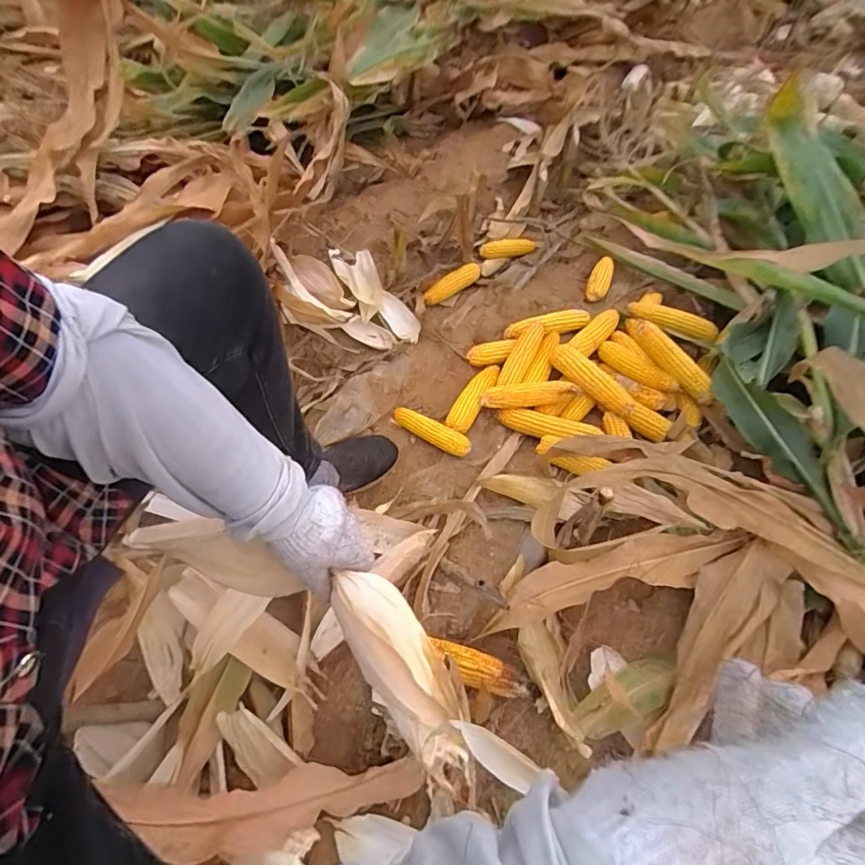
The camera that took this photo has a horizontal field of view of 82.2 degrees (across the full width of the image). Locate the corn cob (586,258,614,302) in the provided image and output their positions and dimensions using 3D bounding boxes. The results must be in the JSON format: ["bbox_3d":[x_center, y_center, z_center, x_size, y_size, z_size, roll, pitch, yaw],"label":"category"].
[{"bbox_3d":[0.408,-0.369,1.213,0.054,0.041,0.122,22,75,14],"label":"corn cob"}]

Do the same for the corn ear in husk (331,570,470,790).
[{"bbox_3d":[-0.028,0.239,0.511,0.075,0.052,0.213,-29,76,-20],"label":"corn ear in husk"}]

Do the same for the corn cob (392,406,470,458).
[{"bbox_3d":[-0.004,-0.002,0.929,0.163,0.034,0.036,28,59,18],"label":"corn cob"}]

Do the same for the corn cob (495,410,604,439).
[{"bbox_3d":[0.220,-0.014,0.950,0.185,0.043,0.043,19,56,12],"label":"corn cob"}]

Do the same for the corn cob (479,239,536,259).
[{"bbox_3d":[0.203,-0.497,1.343,0.149,0.041,0.050,1,55,0],"label":"corn cob"}]

